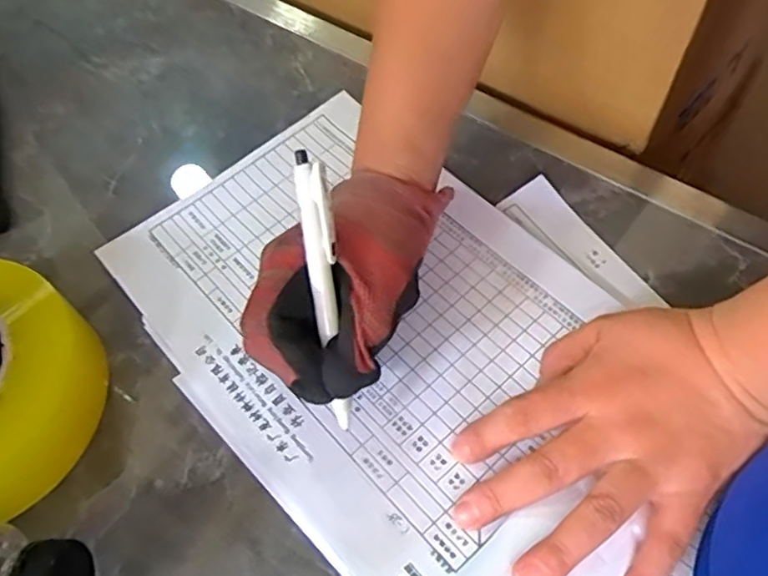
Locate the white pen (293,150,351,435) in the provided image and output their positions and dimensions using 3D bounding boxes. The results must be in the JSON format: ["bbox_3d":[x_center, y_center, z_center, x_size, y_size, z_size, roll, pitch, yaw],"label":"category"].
[{"bbox_3d":[-0.027,0.004,0.301,0.014,0.134,0.010,-6,16,1],"label":"white pen"}]

